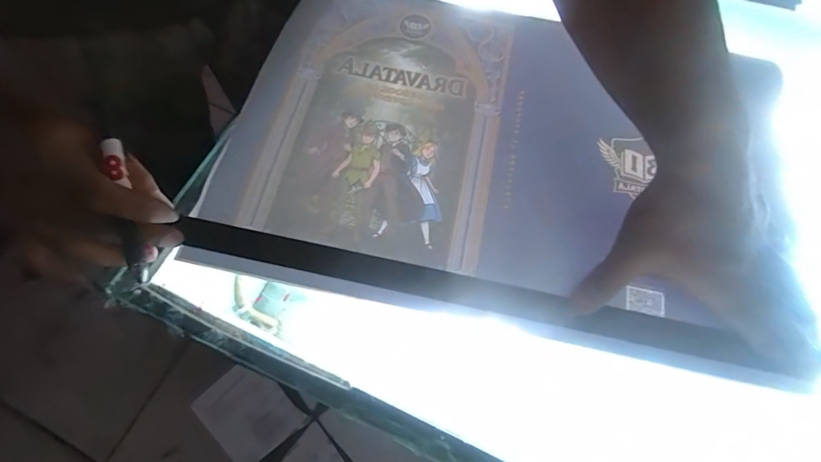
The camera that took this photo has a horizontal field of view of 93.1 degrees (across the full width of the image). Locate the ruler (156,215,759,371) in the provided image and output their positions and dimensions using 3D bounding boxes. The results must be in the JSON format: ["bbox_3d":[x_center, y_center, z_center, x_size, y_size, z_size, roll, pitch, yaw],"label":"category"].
[{"bbox_3d":[0.033,0.044,0.290,0.419,0.010,0.026,11,70,2],"label":"ruler"}]

